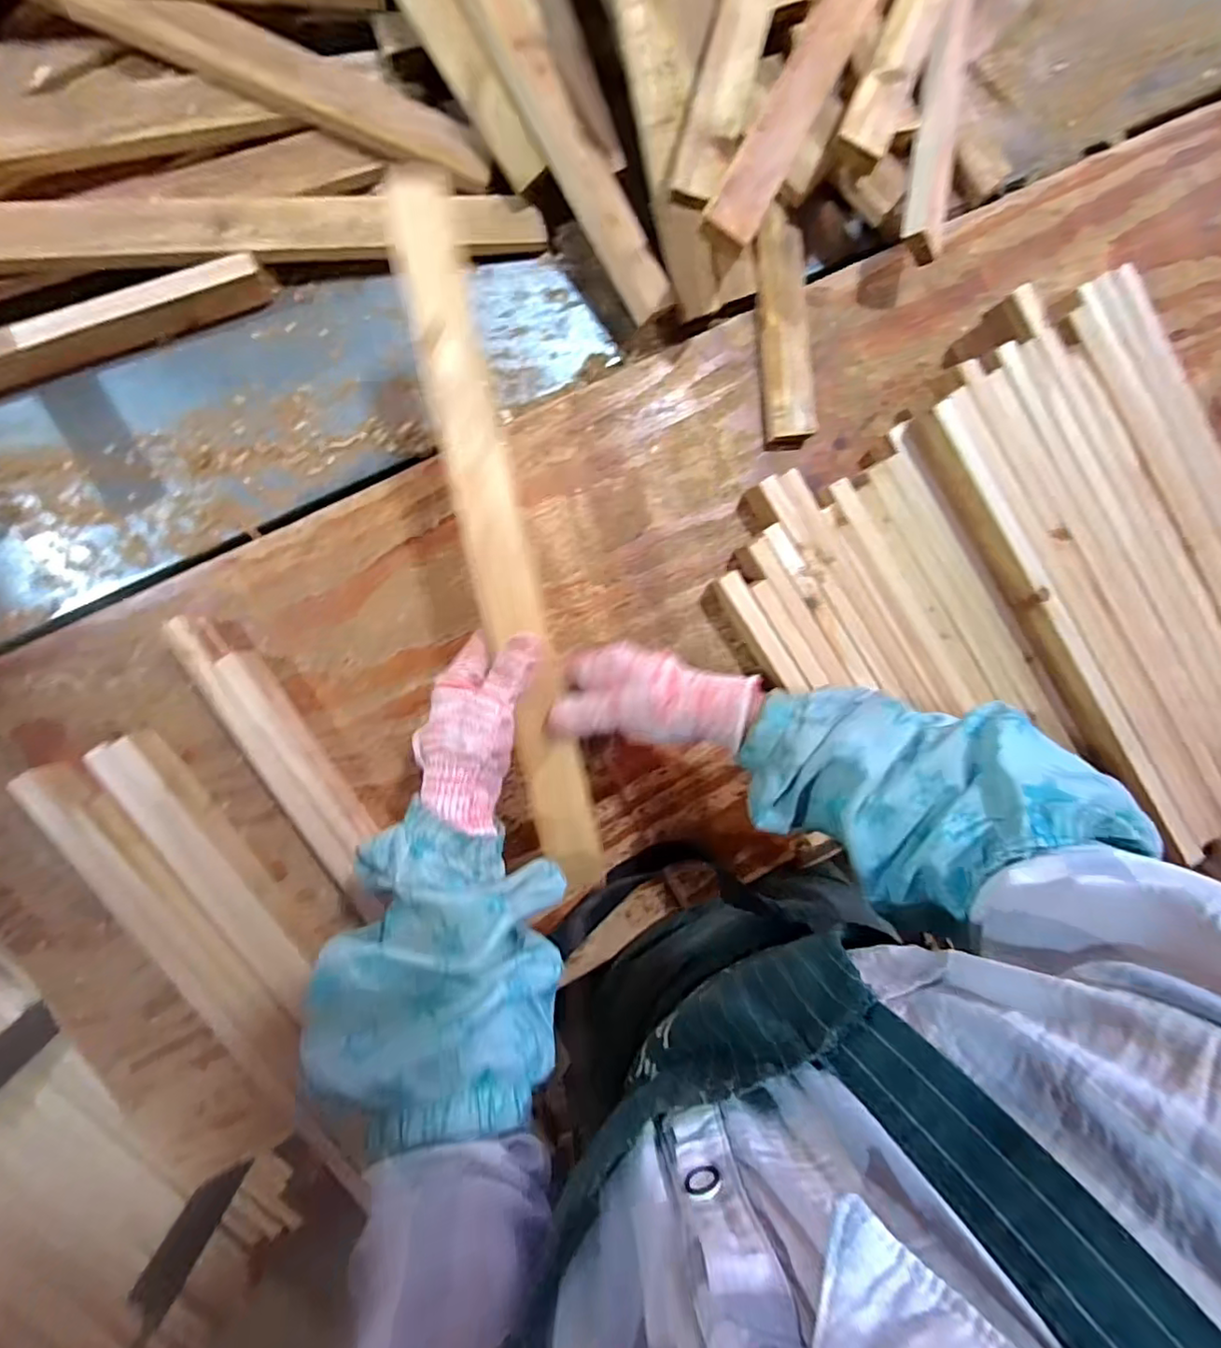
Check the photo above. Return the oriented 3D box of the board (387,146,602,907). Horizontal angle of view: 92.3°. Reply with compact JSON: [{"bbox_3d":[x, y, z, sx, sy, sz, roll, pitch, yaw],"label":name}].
[{"bbox_3d":[-0.075,-0.083,0.404,0.043,0.016,0.482,-13,97,-6],"label":"board"}]

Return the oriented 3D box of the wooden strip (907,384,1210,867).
[{"bbox_3d":[0.412,-0.034,0.549,0.027,0.046,0.472,-33,96,-4],"label":"wooden strip"}]

